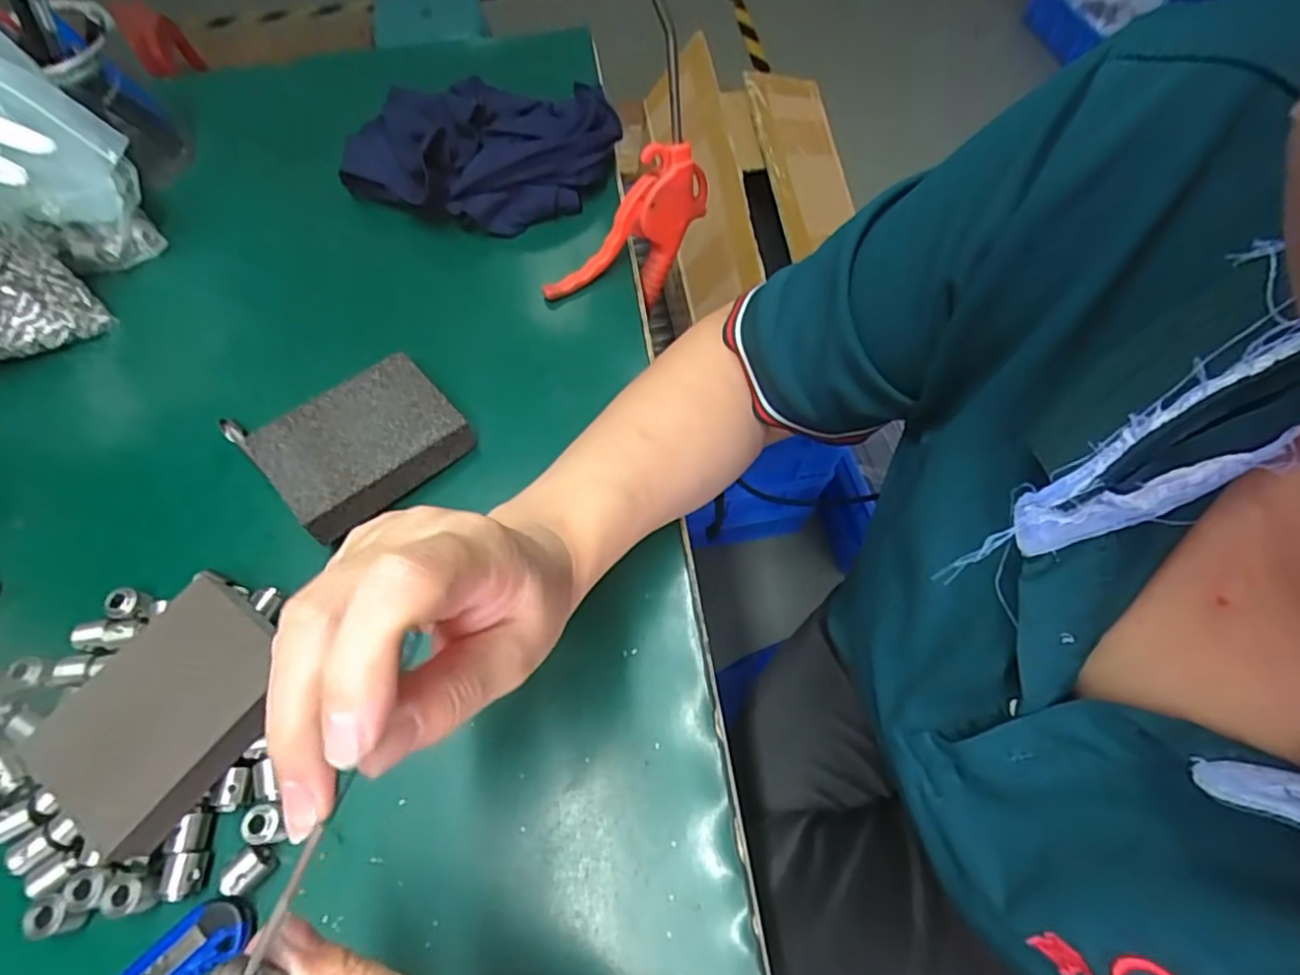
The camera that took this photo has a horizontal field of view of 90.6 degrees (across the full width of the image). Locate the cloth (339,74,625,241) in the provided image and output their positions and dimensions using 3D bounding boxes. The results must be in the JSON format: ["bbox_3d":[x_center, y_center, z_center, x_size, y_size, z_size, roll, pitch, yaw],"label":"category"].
[{"bbox_3d":[-0.117,-0.240,0.458,0.185,0.063,0.115,-3,62,-2],"label":"cloth"}]

